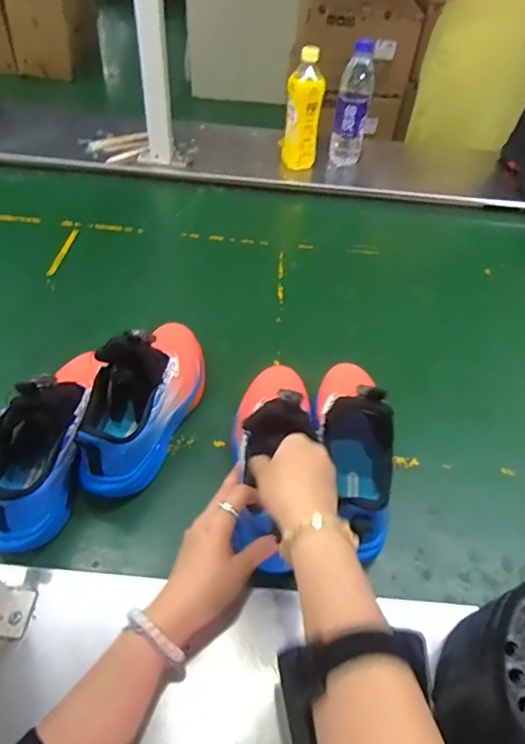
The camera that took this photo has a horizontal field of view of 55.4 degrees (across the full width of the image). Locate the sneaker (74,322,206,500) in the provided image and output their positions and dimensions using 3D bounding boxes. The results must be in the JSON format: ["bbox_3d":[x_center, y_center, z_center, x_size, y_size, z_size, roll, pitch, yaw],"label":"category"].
[{"bbox_3d":[-0.137,0.013,0.584,0.082,0.136,0.243,17,51,12],"label":"sneaker"}]

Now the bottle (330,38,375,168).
[{"bbox_3d":[0.183,-0.539,1.025,0.065,0.208,0.065,10,50,6],"label":"bottle"}]

